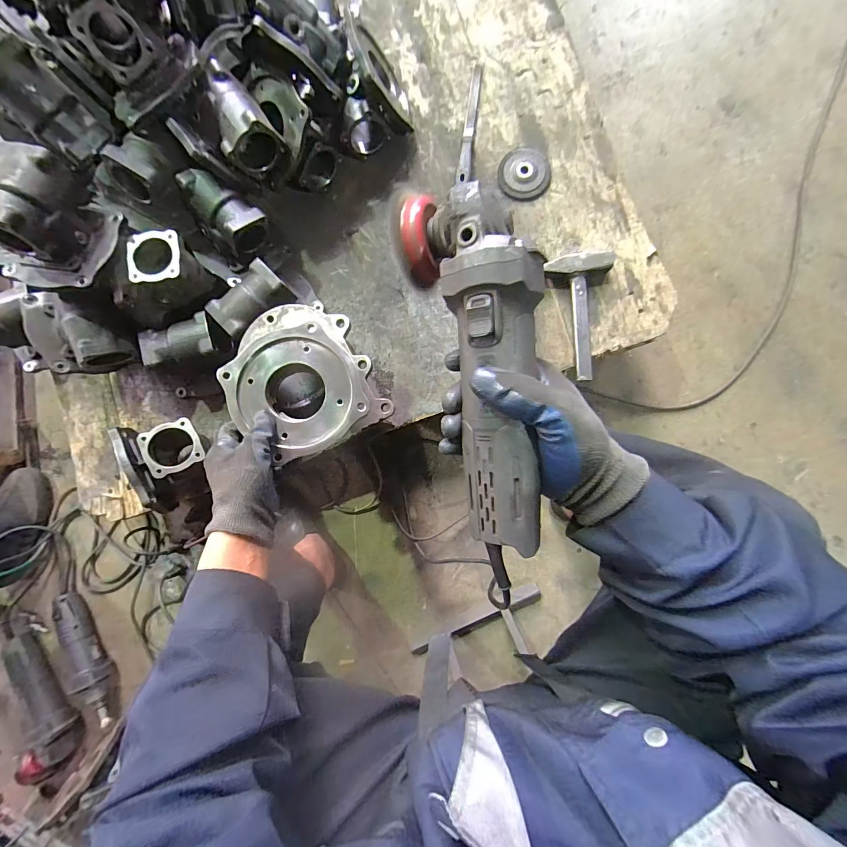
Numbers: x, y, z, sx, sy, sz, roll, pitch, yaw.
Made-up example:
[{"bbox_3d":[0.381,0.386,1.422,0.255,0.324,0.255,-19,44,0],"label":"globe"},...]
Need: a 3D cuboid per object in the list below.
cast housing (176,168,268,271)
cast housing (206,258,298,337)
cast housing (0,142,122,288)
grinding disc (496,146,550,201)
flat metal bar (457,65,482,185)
[{"bbox_3d":[-0.332,-0.349,0.614,0.099,0.076,0.122,-40,87,1],"label":"cast housing"},{"bbox_3d":[-0.291,-0.206,0.628,0.123,0.060,0.075,-42,86,1],"label":"cast housing"},{"bbox_3d":[-0.532,-0.283,0.514,0.126,0.111,0.176,22,89,4],"label":"cast housing"},{"bbox_3d":[0.187,-0.465,0.680,0.094,0.015,0.092,0,88,3],"label":"grinding disc"},{"bbox_3d":[0.088,-0.562,0.686,0.023,0.029,0.252,7,88,3],"label":"flat metal bar"}]

